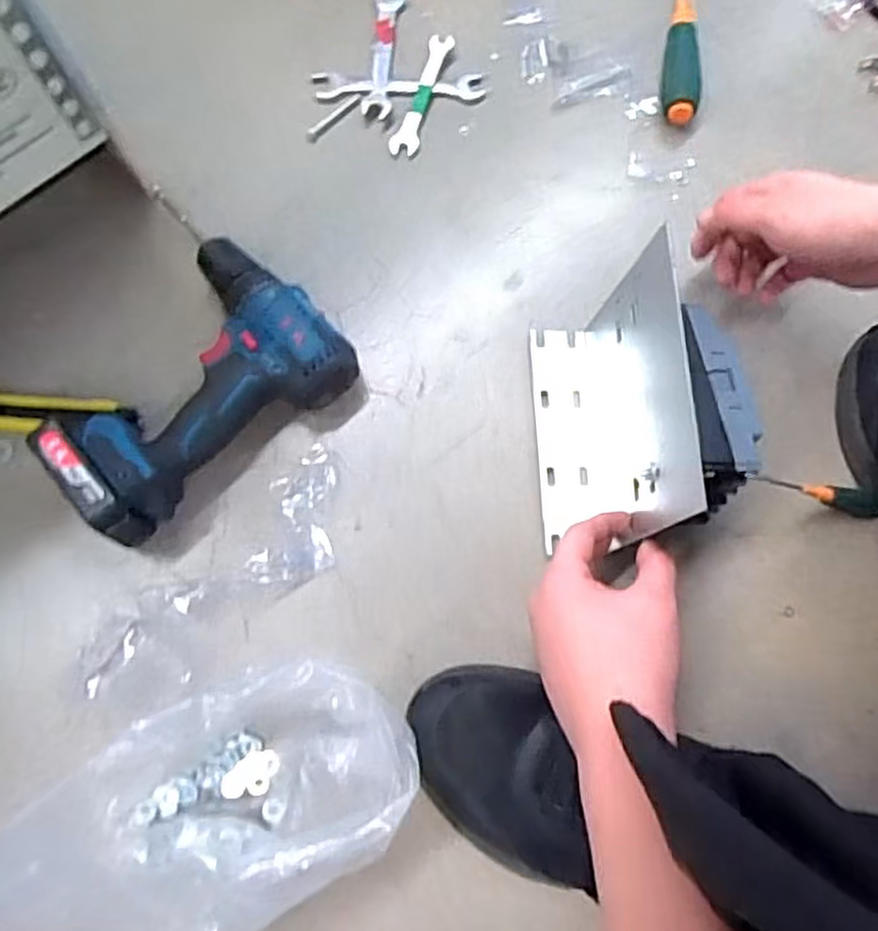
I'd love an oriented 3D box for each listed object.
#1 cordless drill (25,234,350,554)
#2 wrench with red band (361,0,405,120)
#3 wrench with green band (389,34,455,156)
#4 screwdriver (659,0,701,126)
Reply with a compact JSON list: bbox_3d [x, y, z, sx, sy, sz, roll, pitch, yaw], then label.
[{"bbox_3d":[-0.185,-0.066,0.543,0.213,0.072,0.158,-39,77,-8],"label":"cordless drill"},{"bbox_3d":[-0.049,-0.364,0.653,0.025,0.006,0.138,4,75,3],"label":"wrench with red band"},{"bbox_3d":[-0.014,-0.322,0.641,0.025,0.006,0.120,16,76,6],"label":"wrench with green band"},{"bbox_3d":[0.212,-0.389,0.643,0.030,0.022,0.217,8,75,4],"label":"screwdriver"}]

